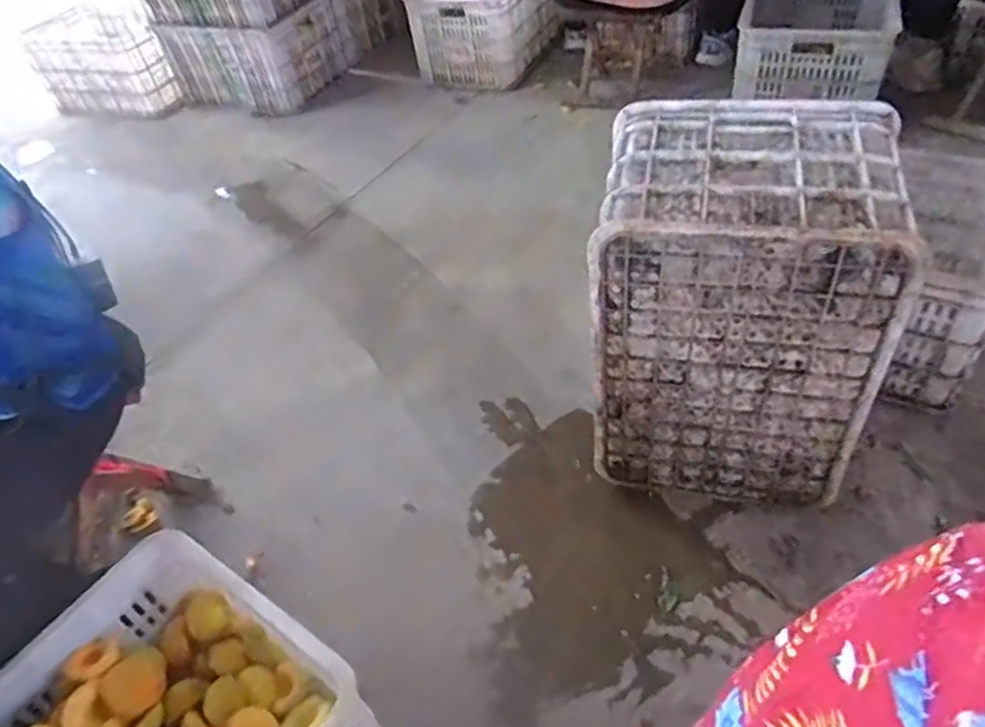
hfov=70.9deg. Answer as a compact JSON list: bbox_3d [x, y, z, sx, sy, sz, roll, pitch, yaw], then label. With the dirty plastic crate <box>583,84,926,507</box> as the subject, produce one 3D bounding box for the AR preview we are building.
[{"bbox_3d":[0.334,-0.062,0.986,0.344,0.504,0.275,4,46,14],"label":"dirty plastic crate"}]

